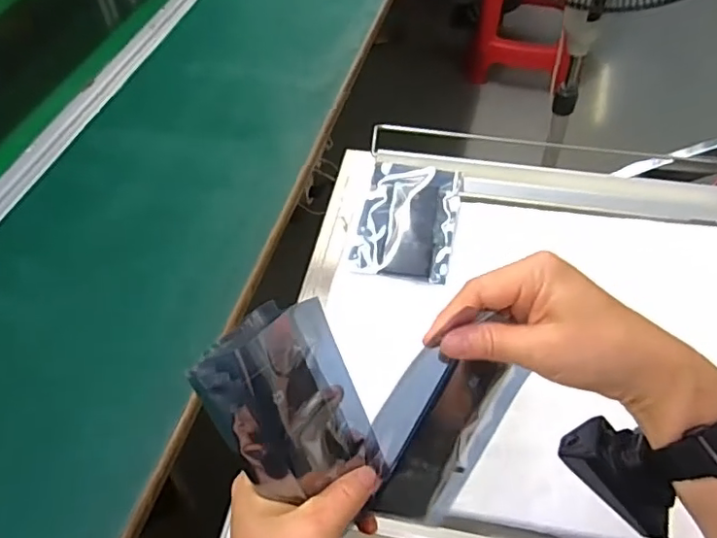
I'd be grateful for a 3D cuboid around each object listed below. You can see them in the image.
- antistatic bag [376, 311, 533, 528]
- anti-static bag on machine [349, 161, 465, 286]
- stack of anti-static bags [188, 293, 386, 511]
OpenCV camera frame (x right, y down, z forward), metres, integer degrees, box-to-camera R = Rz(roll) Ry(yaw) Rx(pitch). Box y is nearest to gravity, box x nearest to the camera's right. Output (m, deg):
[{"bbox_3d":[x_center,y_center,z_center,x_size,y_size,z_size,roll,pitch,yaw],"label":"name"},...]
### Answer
[{"bbox_3d":[0.048,0.107,0.361,0.113,0.085,0.011,-63,30,2],"label":"antistatic bag"},{"bbox_3d":[0.053,-0.054,0.587,0.096,0.013,0.151,9,58,8],"label":"anti-static bag on machine"},{"bbox_3d":[-0.036,0.080,0.319,0.080,0.117,0.019,-32,24,-27],"label":"stack of anti-static bags"}]

